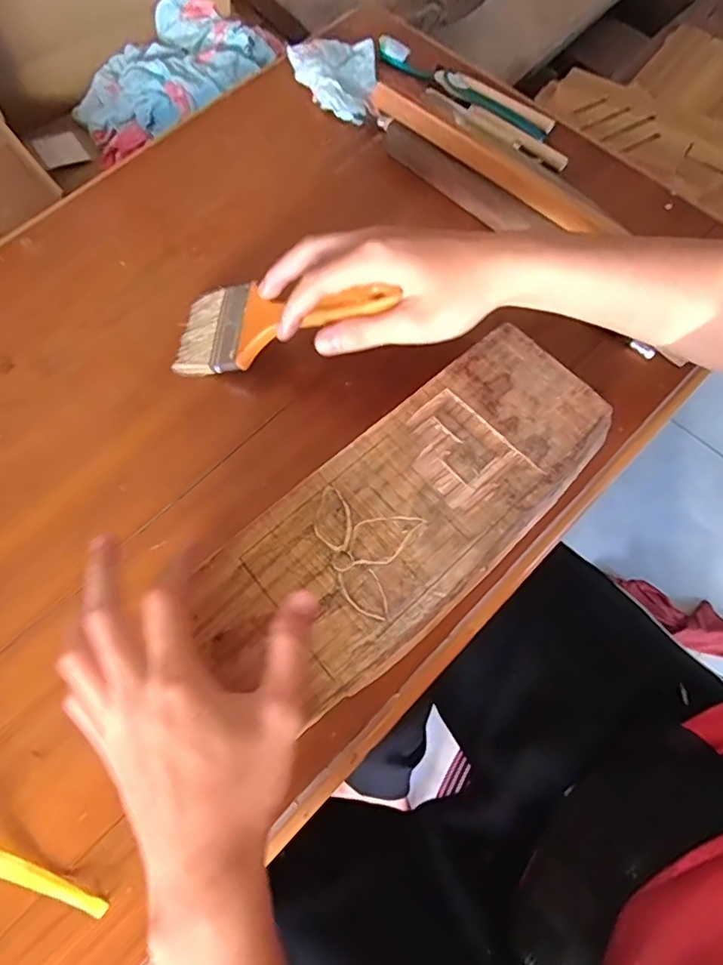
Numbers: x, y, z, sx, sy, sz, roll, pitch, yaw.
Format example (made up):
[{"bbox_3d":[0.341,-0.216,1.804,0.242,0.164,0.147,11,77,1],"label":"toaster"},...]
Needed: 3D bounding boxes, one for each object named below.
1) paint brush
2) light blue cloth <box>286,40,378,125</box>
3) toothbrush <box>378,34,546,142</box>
[{"bbox_3d":[-0.062,-0.116,0.418,0.182,0.008,0.070,1,75,31],"label":"paint brush"},{"bbox_3d":[-0.025,-0.380,0.550,0.079,0.023,0.092,-4,70,0],"label":"light blue cloth"},{"bbox_3d":[0.090,-0.367,0.546,0.189,0.014,0.019,41,76,15],"label":"toothbrush"}]

